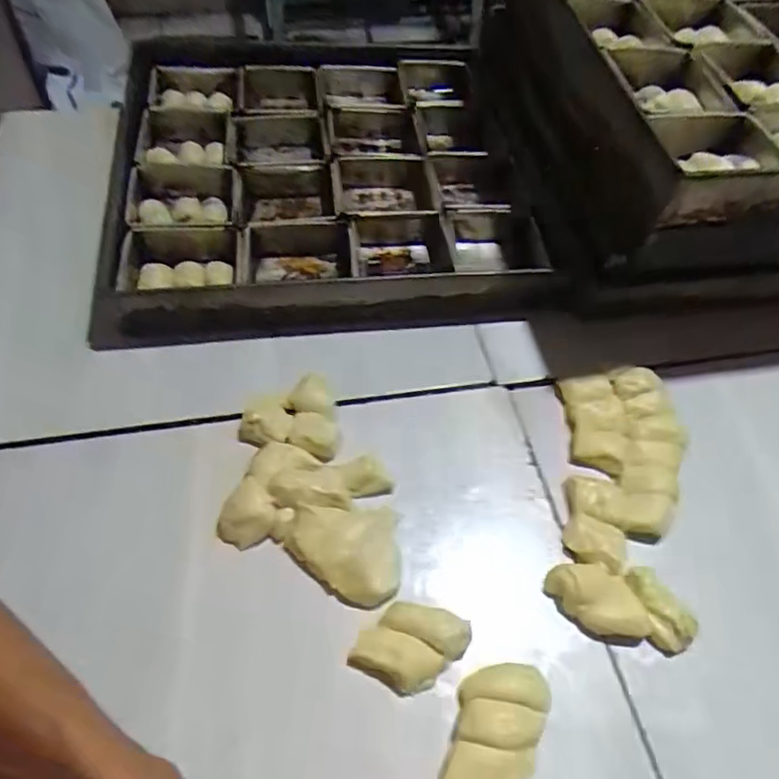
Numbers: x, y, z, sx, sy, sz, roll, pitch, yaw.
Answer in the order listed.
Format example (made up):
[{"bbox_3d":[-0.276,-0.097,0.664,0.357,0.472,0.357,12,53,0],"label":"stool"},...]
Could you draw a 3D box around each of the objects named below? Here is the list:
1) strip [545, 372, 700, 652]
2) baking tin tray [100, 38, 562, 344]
[{"bbox_3d":[0.193,0.082,0.516,0.103,0.023,0.238,10,54,6],"label":"strip"},{"bbox_3d":[-0.067,-0.236,0.715,0.431,0.081,0.459,-1,55,-4],"label":"baking tin tray"}]

